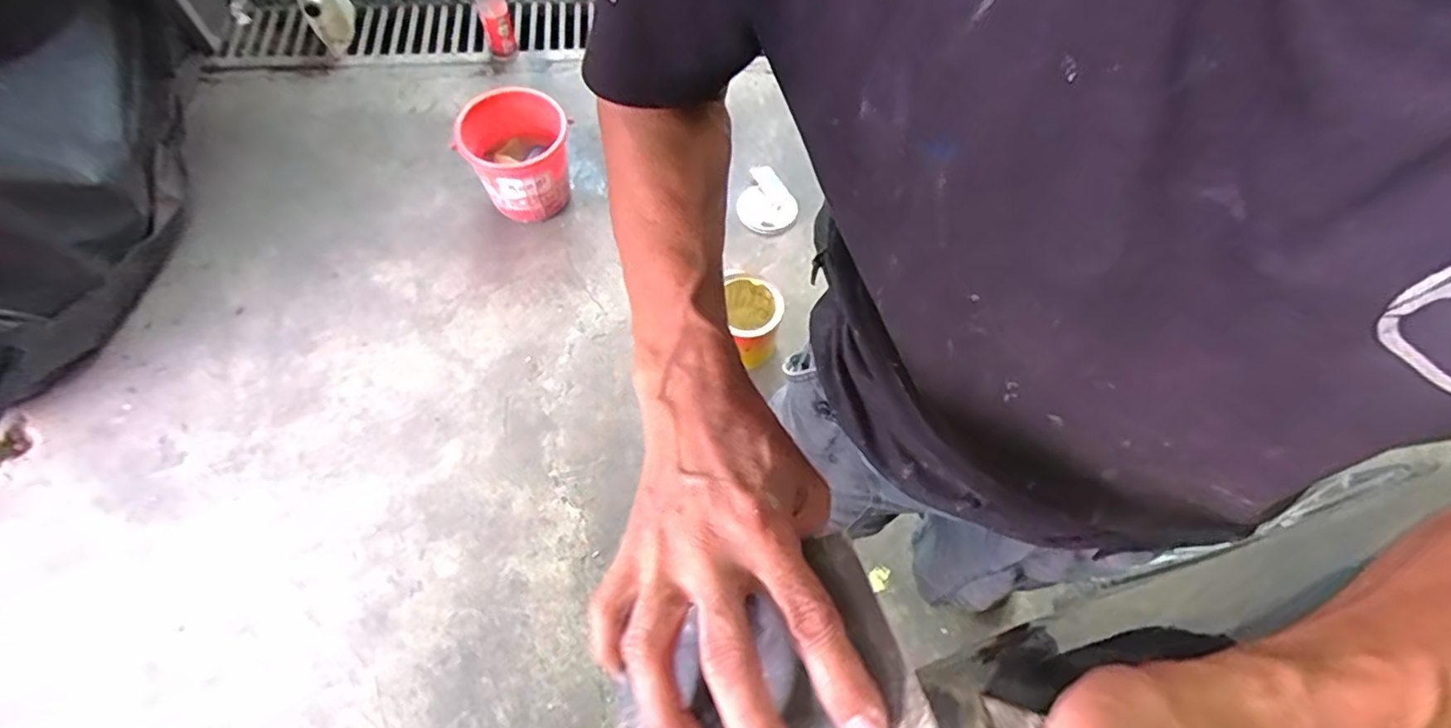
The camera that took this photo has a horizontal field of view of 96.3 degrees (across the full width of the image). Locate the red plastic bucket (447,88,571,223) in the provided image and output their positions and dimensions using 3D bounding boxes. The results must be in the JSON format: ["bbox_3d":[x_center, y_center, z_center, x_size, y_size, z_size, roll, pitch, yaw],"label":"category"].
[{"bbox_3d":[-0.456,-0.469,1.462,0.233,0.193,0.226,2,61,-3],"label":"red plastic bucket"}]

